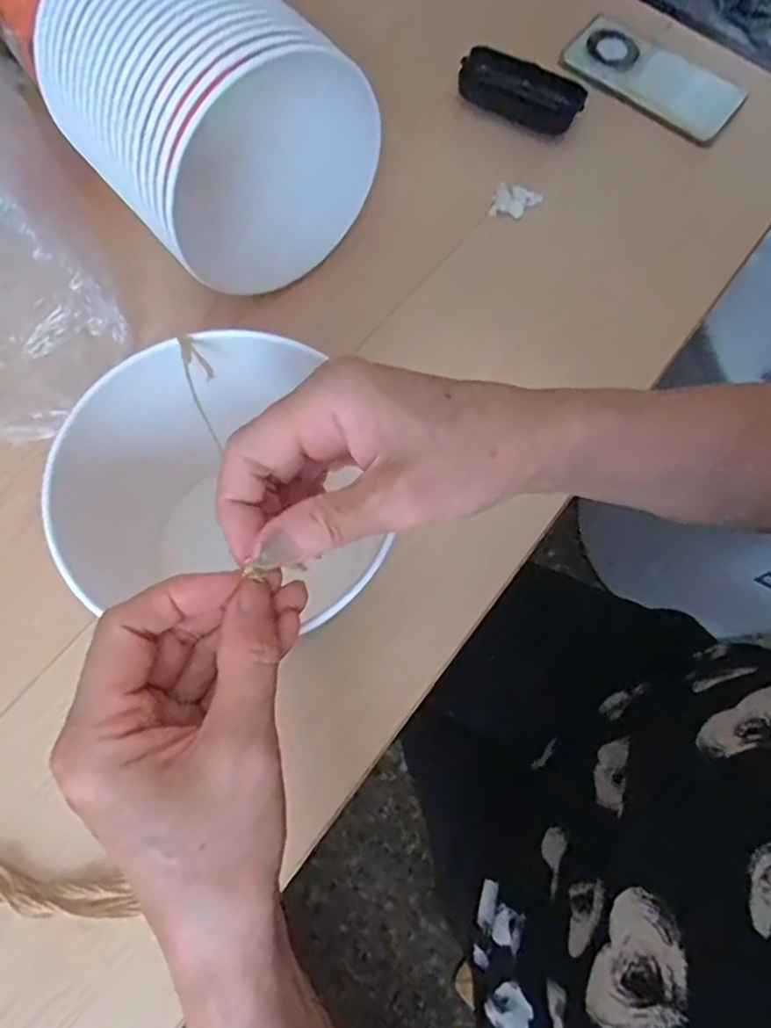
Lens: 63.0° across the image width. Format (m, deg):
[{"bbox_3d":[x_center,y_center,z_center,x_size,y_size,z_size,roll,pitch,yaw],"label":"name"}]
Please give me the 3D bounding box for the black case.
[{"bbox_3d":[0.123,-0.383,0.570,0.110,0.028,0.043,24,70,8],"label":"black case"}]

